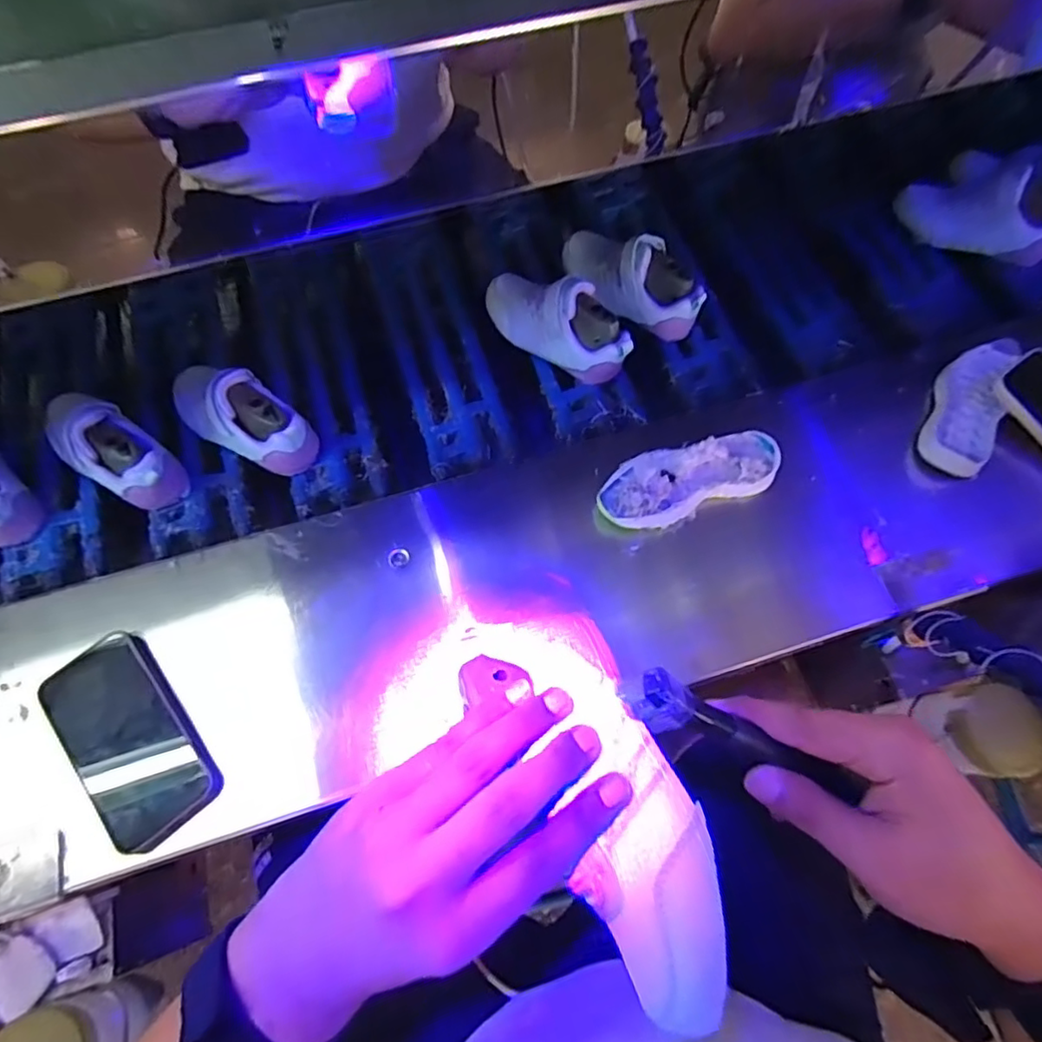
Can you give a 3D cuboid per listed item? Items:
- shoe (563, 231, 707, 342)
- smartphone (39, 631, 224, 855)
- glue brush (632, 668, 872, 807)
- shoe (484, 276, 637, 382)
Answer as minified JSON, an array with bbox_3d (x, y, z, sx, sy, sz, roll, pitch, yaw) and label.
[{"bbox_3d":[0.117,-0.272,0.668,0.062,0.089,0.184,-39,74,-13],"label":"shoe"},{"bbox_3d":[-0.309,0.170,0.464,0.081,0.015,0.162,-36,73,-12],"label":"smartphone"},{"bbox_3d":[0.107,0.105,0.279,0.126,0.019,0.021,28,70,-14],"label":"glue brush"},{"bbox_3d":[0.037,-0.214,0.642,0.181,0.089,0.064,38,74,13],"label":"shoe"}]

